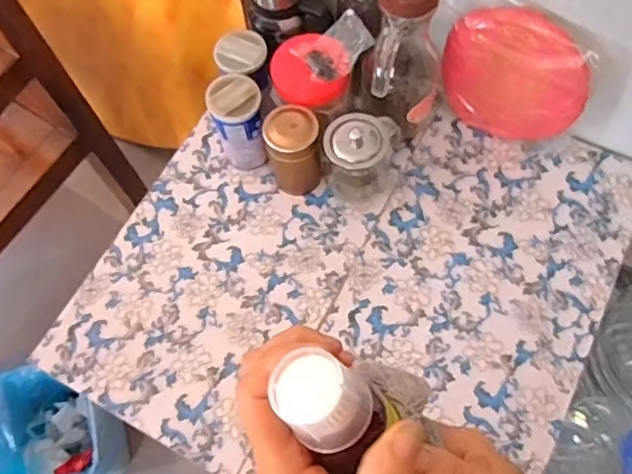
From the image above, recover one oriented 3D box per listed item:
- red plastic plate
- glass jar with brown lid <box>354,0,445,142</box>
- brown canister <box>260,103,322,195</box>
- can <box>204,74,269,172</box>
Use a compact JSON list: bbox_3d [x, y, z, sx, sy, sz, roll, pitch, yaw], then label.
[{"bbox_3d":[0.239,-0.190,0.735,0.174,0.181,0.041,28,71,13],"label":"red plastic plate"},{"bbox_3d":[0.105,-0.202,0.706,0.099,0.244,0.112,16,68,8],"label":"glass jar with brown lid"},{"bbox_3d":[-0.027,-0.106,0.747,0.065,0.119,0.064,-7,67,-1],"label":"brown canister"},{"bbox_3d":[-0.096,-0.140,0.758,0.064,0.123,0.072,-5,67,0],"label":"can"}]

